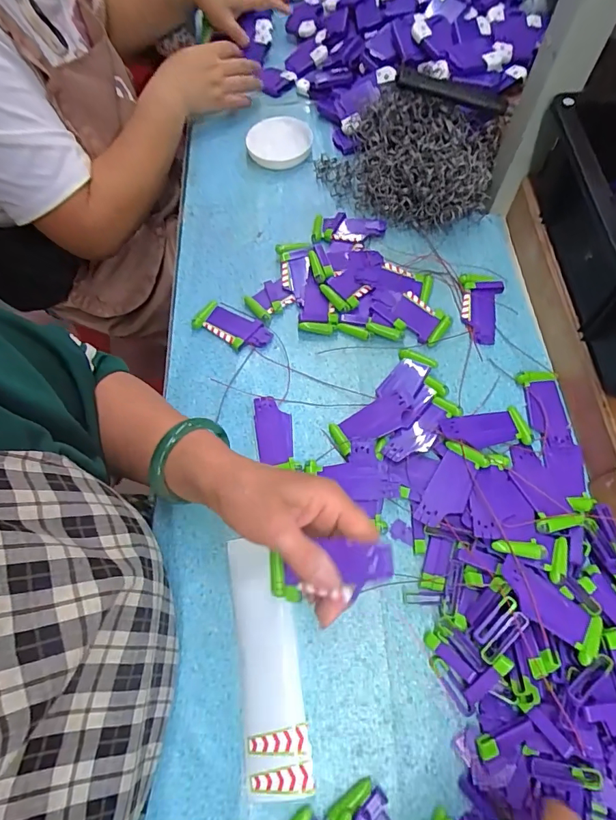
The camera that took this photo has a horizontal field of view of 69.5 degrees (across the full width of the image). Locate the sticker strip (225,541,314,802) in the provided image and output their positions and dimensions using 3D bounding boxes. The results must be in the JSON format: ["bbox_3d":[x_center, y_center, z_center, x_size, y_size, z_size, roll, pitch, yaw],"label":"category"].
[{"bbox_3d":[-0.034,0.208,0.375,0.050,0.006,0.191,-12,64,3],"label":"sticker strip"}]

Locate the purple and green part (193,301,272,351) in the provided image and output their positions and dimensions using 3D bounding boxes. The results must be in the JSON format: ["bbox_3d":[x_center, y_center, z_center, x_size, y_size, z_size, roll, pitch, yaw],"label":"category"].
[{"bbox_3d":[-0.084,-0.096,0.510,0.090,0.009,0.046,30,69,14],"label":"purple and green part"}]

